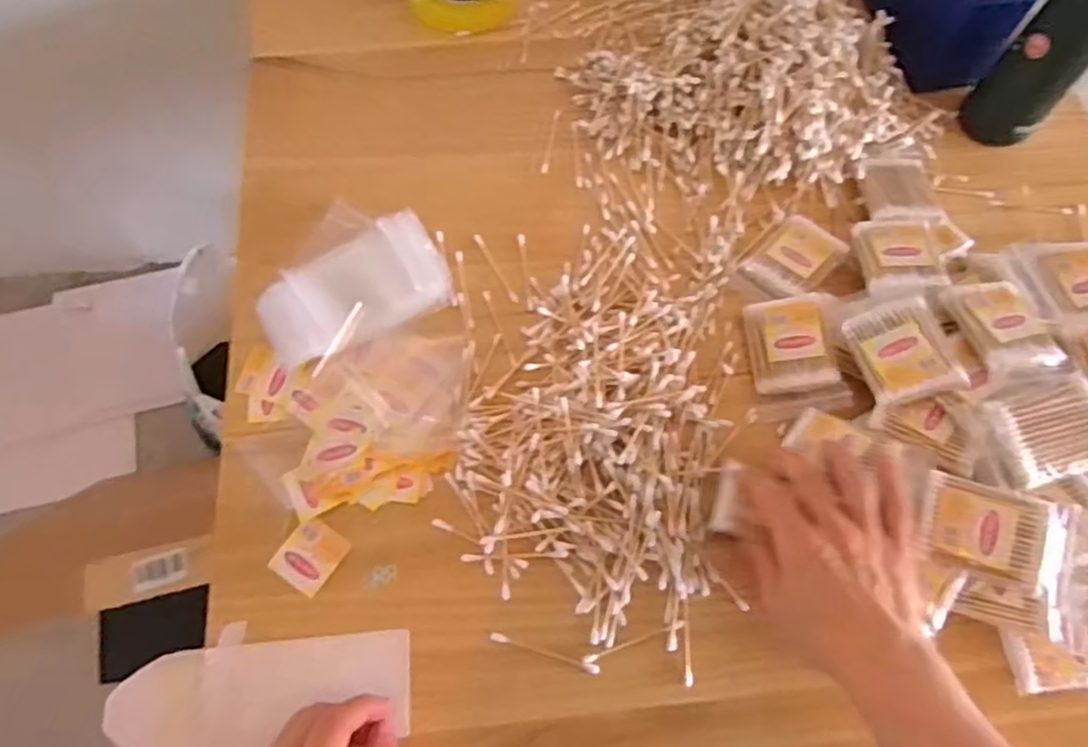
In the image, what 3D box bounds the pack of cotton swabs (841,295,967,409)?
[{"bbox_3d":[0.266,-0.018,0.514,0.059,0.017,0.080,-22,60,13],"label":"pack of cotton swabs"}]

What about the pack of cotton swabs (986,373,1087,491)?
[{"bbox_3d":[0.348,0.037,0.476,0.076,0.014,0.067,-15,67,-9],"label":"pack of cotton swabs"}]

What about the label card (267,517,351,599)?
[{"bbox_3d":[-0.167,0.130,0.496,0.042,0.004,0.045,31,70,12],"label":"label card"}]

